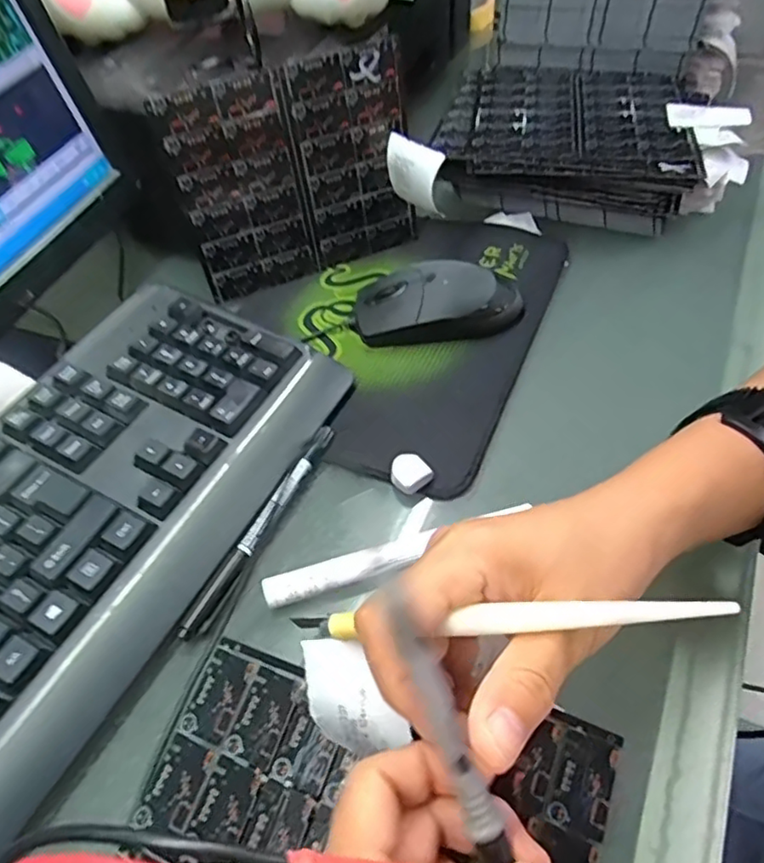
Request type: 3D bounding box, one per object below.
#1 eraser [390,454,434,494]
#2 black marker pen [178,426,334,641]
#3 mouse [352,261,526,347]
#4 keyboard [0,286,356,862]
[{"bbox_3d":[0.015,0.024,0.353,0.023,0.011,0.020,-34,56,-20],"label":"eraser"},{"bbox_3d":[-0.064,0.050,0.343,0.010,0.008,0.140,19,56,19],"label":"black marker pen"},{"bbox_3d":[0.038,-0.088,0.423,0.117,0.035,0.052,-1,51,4],"label":"mouse"},{"bbox_3d":[-0.189,0.089,0.304,0.160,0.040,0.435,20,56,20],"label":"keyboard"}]

